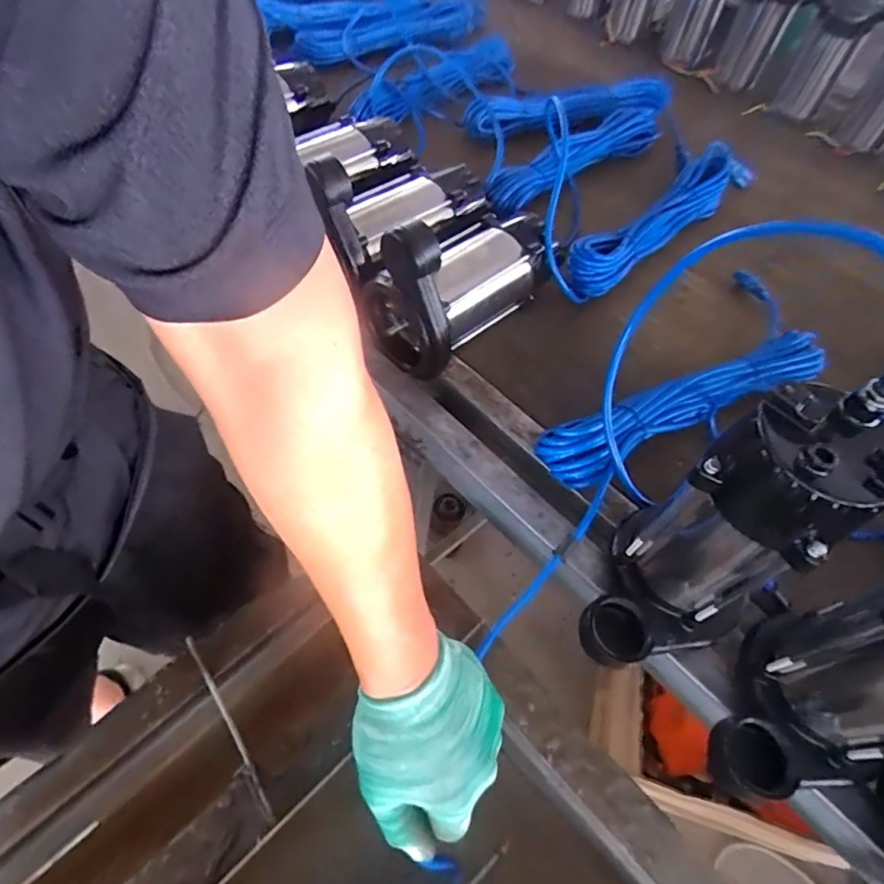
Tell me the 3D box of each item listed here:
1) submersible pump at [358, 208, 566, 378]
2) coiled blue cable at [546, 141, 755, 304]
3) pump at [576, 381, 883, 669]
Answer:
[{"bbox_3d":[0.038,-0.196,0.604,0.100,0.154,0.229,40,62,19],"label":"submersible pump"},{"bbox_3d":[0.291,-0.307,0.746,0.108,0.050,0.422,36,61,18],"label":"coiled blue cable"},{"bbox_3d":[0.186,0.074,0.388,0.141,0.227,0.108,-25,62,-20],"label":"pump"}]

